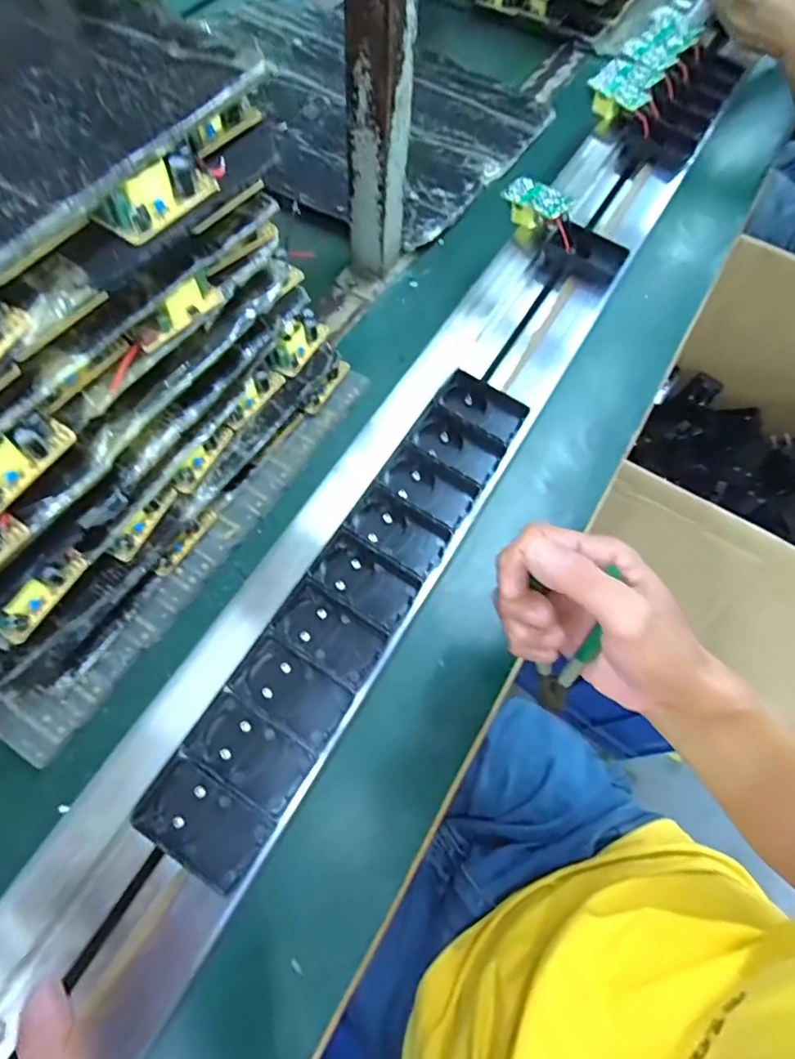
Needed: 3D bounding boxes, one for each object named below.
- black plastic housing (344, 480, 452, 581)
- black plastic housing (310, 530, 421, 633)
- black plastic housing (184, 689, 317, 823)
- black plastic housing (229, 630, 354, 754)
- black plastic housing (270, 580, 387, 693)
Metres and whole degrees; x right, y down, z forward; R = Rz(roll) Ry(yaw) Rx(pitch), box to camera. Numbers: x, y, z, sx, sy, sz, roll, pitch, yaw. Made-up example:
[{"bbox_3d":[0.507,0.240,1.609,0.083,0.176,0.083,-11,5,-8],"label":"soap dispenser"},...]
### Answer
[{"bbox_3d":[0.001,0.000,0.402,0.070,0.017,0.044,36,69,13],"label":"black plastic housing"},{"bbox_3d":[-0.021,0.035,0.387,0.069,0.019,0.043,33,69,12],"label":"black plastic housing"},{"bbox_3d":[-0.090,0.137,0.342,0.071,0.013,0.042,33,69,12],"label":"black plastic housing"},{"bbox_3d":[-0.067,0.103,0.355,0.070,0.016,0.043,34,69,12],"label":"black plastic housing"},{"bbox_3d":[-0.044,0.069,0.373,0.071,0.020,0.043,35,69,13],"label":"black plastic housing"}]

